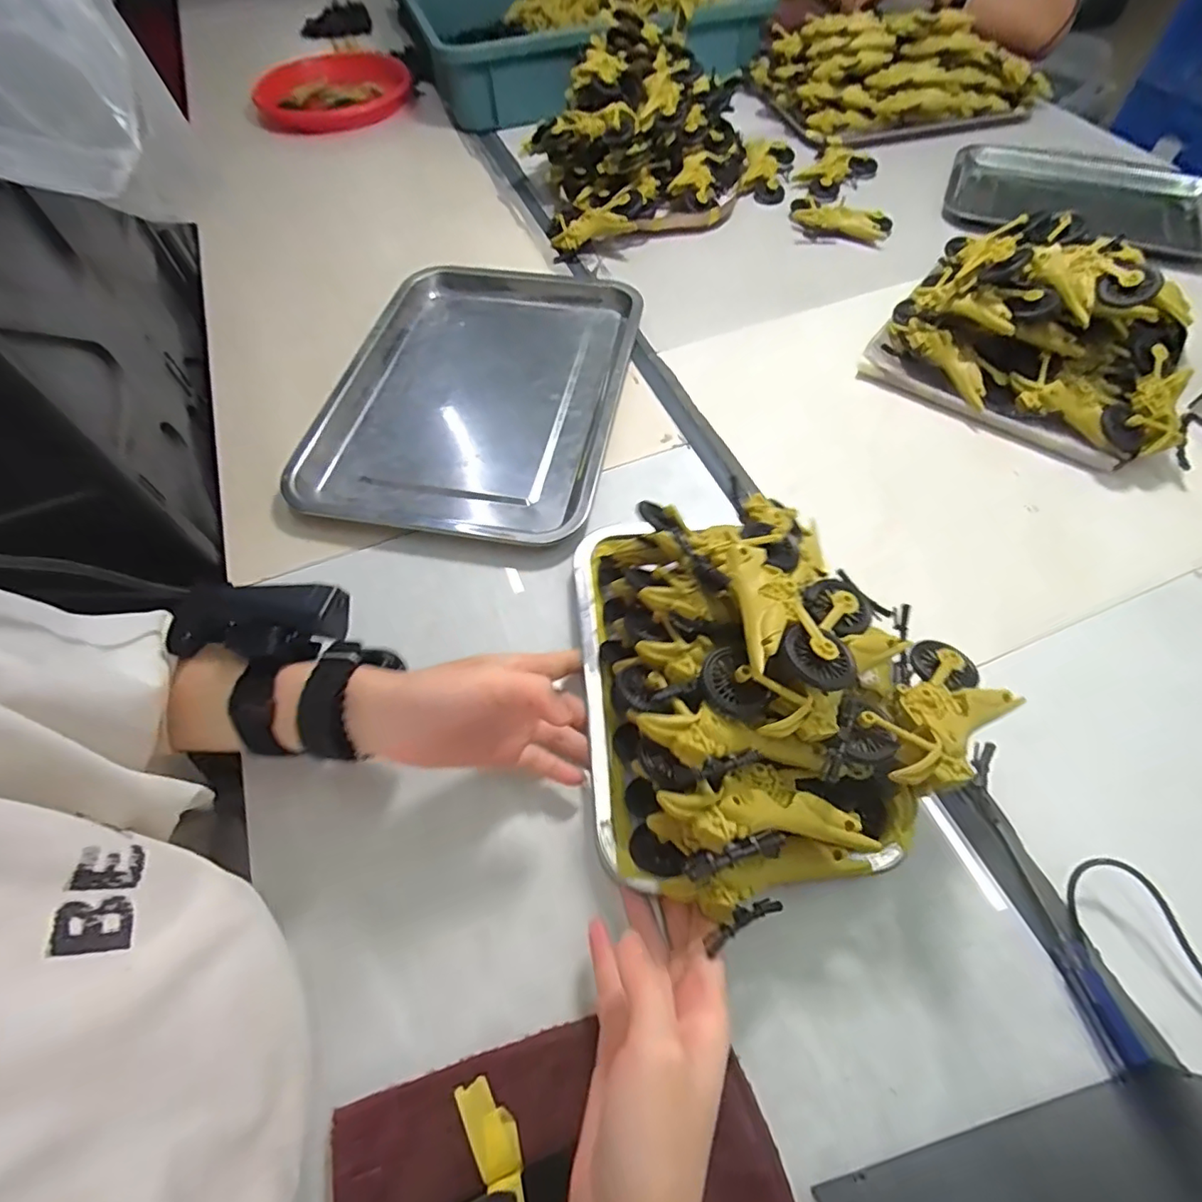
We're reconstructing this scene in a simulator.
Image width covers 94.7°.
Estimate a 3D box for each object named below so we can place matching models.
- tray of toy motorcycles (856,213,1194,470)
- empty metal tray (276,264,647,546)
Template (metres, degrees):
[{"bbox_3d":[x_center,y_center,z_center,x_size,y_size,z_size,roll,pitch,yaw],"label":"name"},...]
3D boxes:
[{"bbox_3d":[0.391,-0.240,0.483,0.248,0.111,0.170,25,64,15],"label":"tray of toy motorcycles"},{"bbox_3d":[-0.111,-0.203,0.525,0.255,0.023,0.348,9,61,6],"label":"empty metal tray"}]

